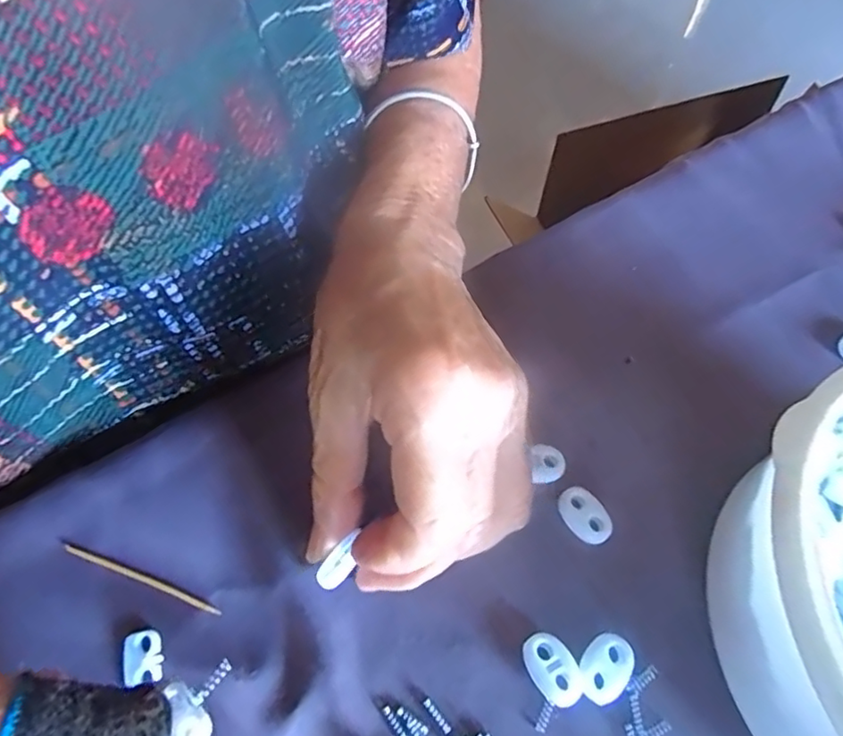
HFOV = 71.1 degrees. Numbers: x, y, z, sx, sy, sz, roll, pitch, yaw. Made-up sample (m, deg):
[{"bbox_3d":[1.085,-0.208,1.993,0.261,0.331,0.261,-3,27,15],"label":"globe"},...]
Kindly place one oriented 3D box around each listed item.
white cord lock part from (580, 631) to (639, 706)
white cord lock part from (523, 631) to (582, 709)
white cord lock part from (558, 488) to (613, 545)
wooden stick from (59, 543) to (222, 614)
[{"bbox_3d":[0.063,0.101,0.200,0.022,0.004,0.017,-37,71,-22],"label":"white cord lock part"},{"bbox_3d":[0.044,0.102,0.199,0.015,0.007,0.023,-23,66,-16],"label":"white cord lock part"},{"bbox_3d":[0.063,0.057,0.227,0.014,0.006,0.022,-24,66,-17],"label":"white cord lock part"},{"bbox_3d":[-0.099,0.073,0.206,0.061,0.004,0.004,19,61,9],"label":"wooden stick"}]

